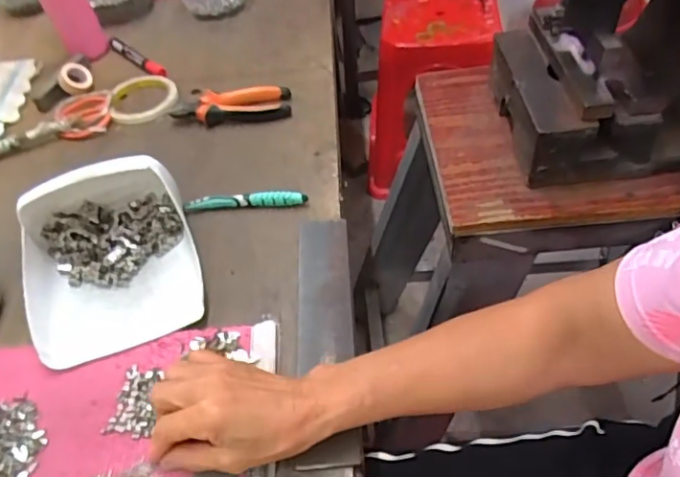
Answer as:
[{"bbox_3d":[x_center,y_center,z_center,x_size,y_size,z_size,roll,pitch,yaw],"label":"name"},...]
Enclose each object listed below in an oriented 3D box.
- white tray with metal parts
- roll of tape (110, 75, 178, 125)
[{"bbox_3d":[-0.220,0.009,0.520,0.155,0.083,0.177,-17,49,-9],"label":"white tray with metal parts"},{"bbox_3d":[-0.268,-0.193,0.758,0.089,0.014,0.099,-6,48,-5],"label":"roll of tape"}]

